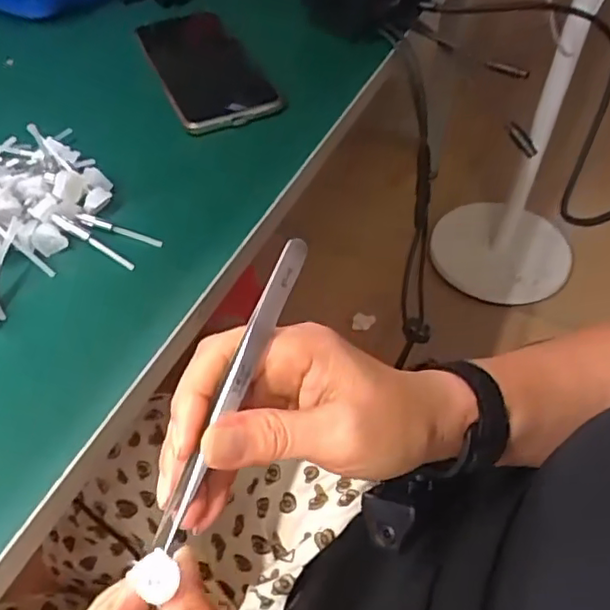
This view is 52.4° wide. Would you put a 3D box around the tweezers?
[{"bbox_3d":[-0.028,0.035,0.247,0.010,0.015,0.132,23,86,18],"label":"tweezers"}]

